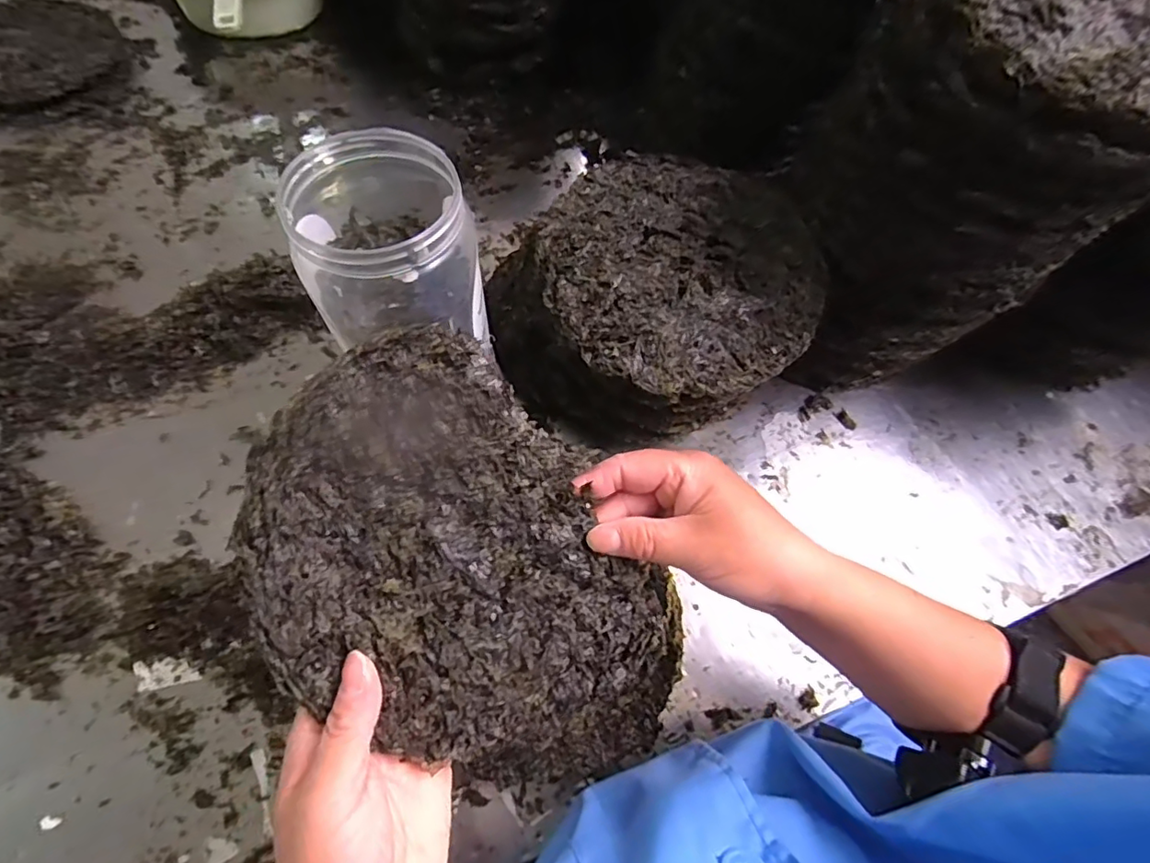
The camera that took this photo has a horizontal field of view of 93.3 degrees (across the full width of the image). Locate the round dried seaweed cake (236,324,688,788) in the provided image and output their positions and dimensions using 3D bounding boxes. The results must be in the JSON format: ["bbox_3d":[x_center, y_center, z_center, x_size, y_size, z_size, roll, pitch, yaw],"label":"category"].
[{"bbox_3d":[-0.046,0.070,0.257,0.224,0.007,0.152,44,76,-9],"label":"round dried seaweed cake"}]

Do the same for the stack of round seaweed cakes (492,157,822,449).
[{"bbox_3d":[0.055,-0.103,0.470,0.204,0.162,0.236,-33,71,-17],"label":"stack of round seaweed cakes"}]

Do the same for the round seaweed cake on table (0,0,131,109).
[{"bbox_3d":[-0.679,-0.475,0.675,0.203,0.031,0.208,1,64,-3],"label":"round seaweed cake on table"}]

